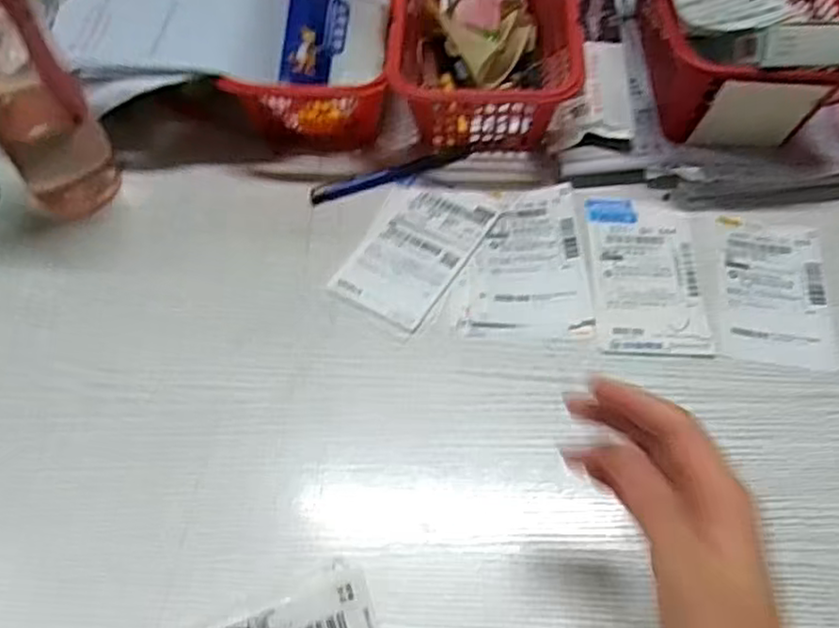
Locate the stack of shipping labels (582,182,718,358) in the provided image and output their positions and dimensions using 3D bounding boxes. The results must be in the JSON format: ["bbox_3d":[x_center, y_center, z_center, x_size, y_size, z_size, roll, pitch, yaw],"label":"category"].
[{"bbox_3d":[0.168,-0.038,0.512,0.080,0.004,0.157,1,56,3],"label":"stack of shipping labels"}]

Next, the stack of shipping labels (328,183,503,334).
[{"bbox_3d":[-0.005,-0.053,0.526,0.082,0.004,0.133,26,61,18],"label":"stack of shipping labels"}]

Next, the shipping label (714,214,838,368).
[{"bbox_3d":[0.261,-0.020,0.503,0.076,0.004,0.130,6,58,7],"label":"shipping label"}]

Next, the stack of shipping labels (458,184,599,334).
[{"bbox_3d":[0.079,-0.044,0.515,0.092,0.006,0.136,0,56,2],"label":"stack of shipping labels"}]

